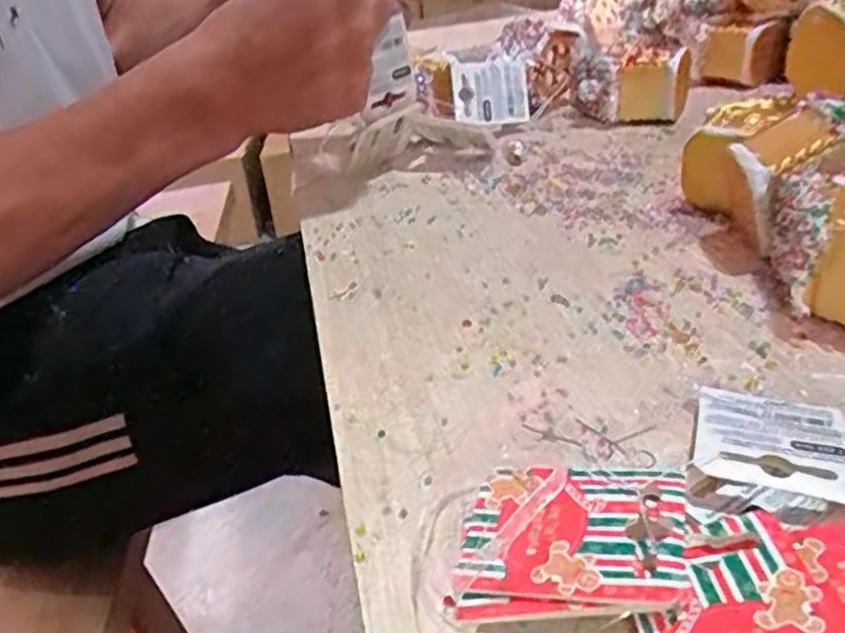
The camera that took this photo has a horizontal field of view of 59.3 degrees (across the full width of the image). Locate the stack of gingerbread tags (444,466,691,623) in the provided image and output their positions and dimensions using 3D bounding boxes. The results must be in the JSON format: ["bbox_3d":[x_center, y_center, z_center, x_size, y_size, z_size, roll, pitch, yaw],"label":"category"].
[{"bbox_3d":[0.040,0.061,0.203,0.059,0.016,0.049,2,31,13],"label":"stack of gingerbread tags"}]

